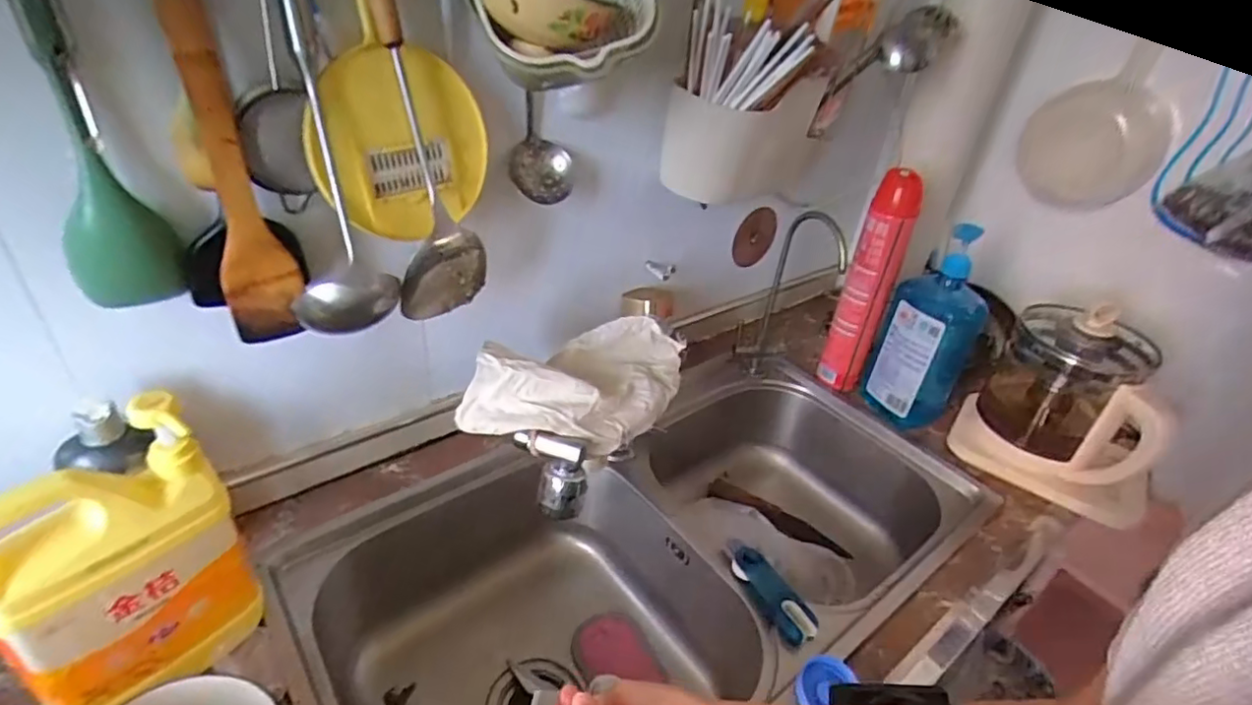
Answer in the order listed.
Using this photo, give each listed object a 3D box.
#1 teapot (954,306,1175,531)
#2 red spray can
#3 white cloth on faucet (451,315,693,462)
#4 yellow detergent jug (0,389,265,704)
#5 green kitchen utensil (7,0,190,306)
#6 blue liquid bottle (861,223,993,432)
[{"bbox_3d":[0.572,0.066,0.773,0.210,0.217,0.132,31,41,32],"label":"teapot"},{"bbox_3d":[0.344,-0.087,0.863,0.064,0.330,0.055,19,36,19],"label":"red spray can"},{"bbox_3d":[-0.041,0.031,0.649,0.250,0.096,0.114,-23,43,-36],"label":"white cloth on faucet"},{"bbox_3d":[-0.377,0.148,0.453,0.144,0.224,0.098,-25,45,-38],"label":"yellow detergent jug"},{"bbox_3d":[-0.384,-0.167,0.420,0.059,0.293,0.046,9,34,4],"label":"green kitchen utensil"},{"bbox_3d":[0.414,-0.031,0.830,0.119,0.285,0.070,26,39,27],"label":"blue liquid bottle"}]

